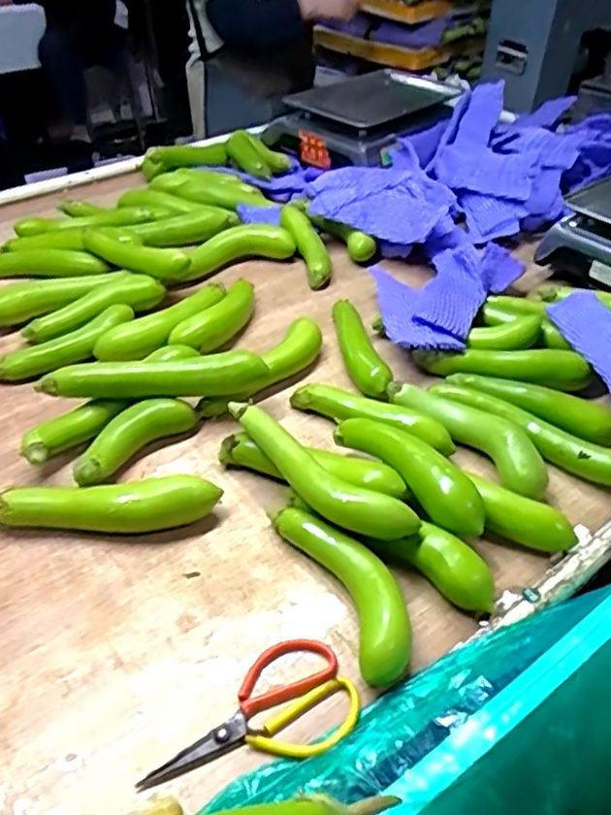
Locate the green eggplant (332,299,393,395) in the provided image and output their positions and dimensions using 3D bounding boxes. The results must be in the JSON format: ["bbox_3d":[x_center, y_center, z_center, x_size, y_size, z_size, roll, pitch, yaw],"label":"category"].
[{"bbox_3d":[0.069,-0.085,0.887,0.045,0.034,0.219,-7,41,-9],"label":"green eggplant"}]

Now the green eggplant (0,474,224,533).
[{"bbox_3d":[-0.207,0.101,0.665,0.234,0.052,0.043,-2,41,-3],"label":"green eggplant"}]

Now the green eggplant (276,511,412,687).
[{"bbox_3d":[0.039,0.160,0.605,0.068,0.038,0.200,-18,44,-20],"label":"green eggplant"}]

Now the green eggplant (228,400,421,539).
[{"bbox_3d":[0.002,0.064,0.656,0.237,0.039,0.044,30,49,30],"label":"green eggplant"}]

